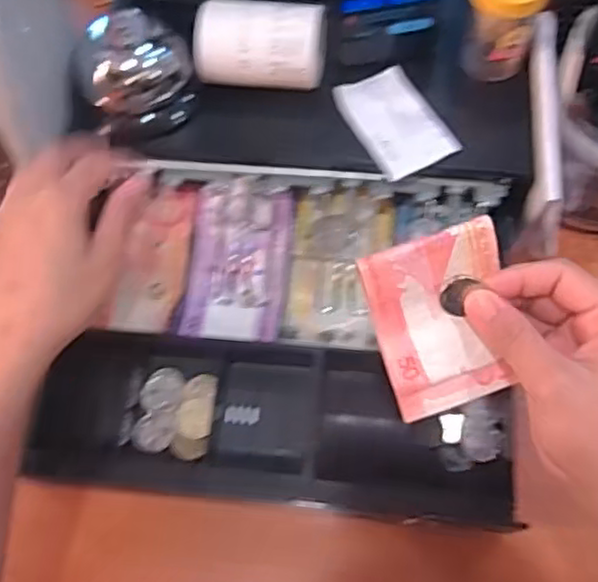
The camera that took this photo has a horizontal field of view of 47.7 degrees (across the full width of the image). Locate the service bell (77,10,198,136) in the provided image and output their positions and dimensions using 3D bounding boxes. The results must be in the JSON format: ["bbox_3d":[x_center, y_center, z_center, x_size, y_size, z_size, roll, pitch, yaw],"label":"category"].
[{"bbox_3d":[-0.122,-0.156,0.487,0.075,0.057,0.076,-2,64,3],"label":"service bell"}]

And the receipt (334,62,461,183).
[{"bbox_3d":[0.066,-0.118,0.468,0.055,0.006,0.085,-24,65,-8],"label":"receipt"}]

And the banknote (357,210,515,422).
[{"bbox_3d":[0.068,0.014,0.319,0.063,0.009,0.082,-19,103,-4],"label":"banknote"}]

